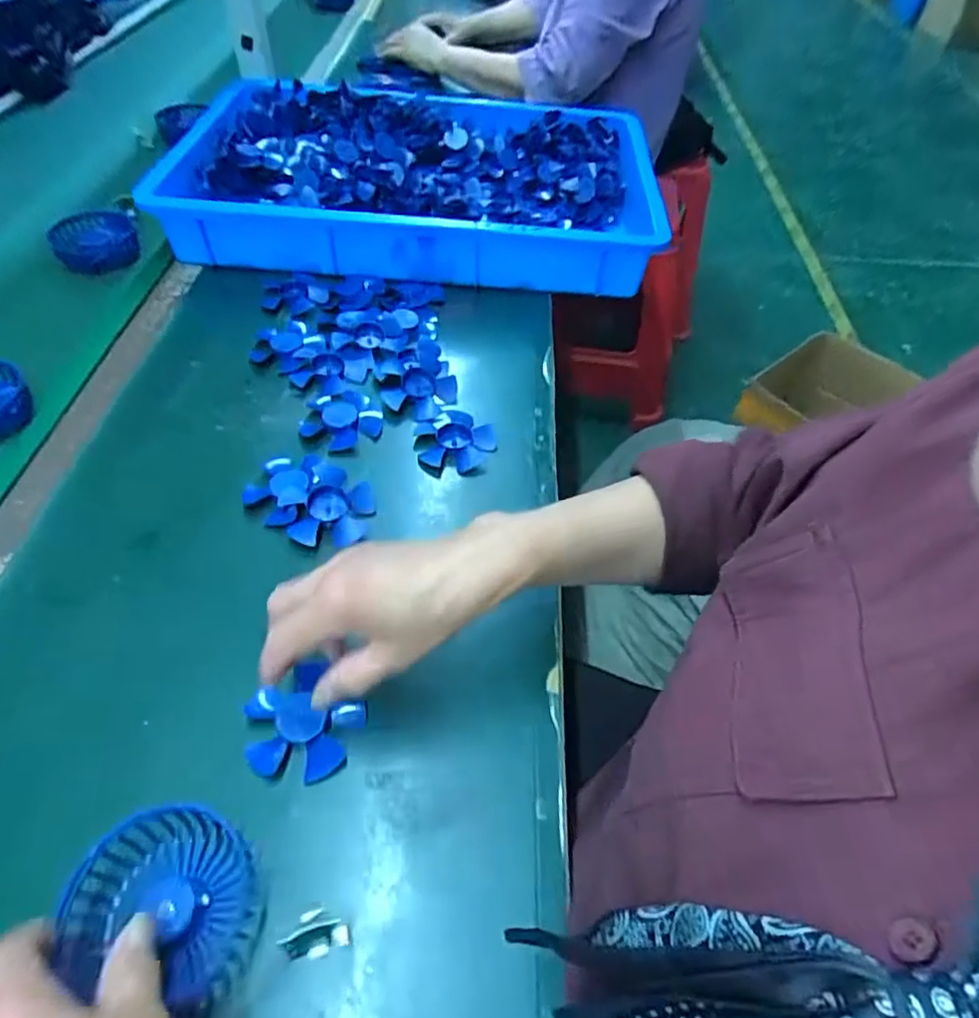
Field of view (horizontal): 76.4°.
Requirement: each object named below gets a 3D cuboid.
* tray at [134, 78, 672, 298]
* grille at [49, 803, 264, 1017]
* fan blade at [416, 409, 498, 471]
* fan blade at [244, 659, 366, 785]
[{"bbox_3d":[-0.091,-0.416,0.777,0.566,0.082,0.370,2,51,0],"label":"tray"},{"bbox_3d":[-0.162,0.198,0.312,0.090,0.023,0.086,14,50,6],"label":"grille"},{"bbox_3d":[-0.030,-0.061,0.553,0.070,0.014,0.064,2,51,0],"label":"fan blade"},{"bbox_3d":[-0.114,0.132,0.380,0.062,0.021,0.067,3,50,-3],"label":"fan blade"}]

